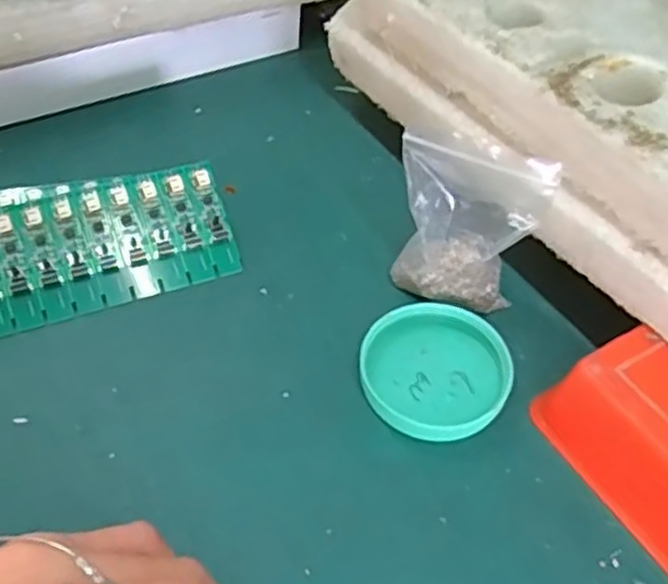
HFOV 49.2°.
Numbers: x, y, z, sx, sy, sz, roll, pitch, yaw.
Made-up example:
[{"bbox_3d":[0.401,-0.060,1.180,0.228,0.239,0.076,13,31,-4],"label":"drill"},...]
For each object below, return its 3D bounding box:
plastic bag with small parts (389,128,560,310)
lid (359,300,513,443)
[{"bbox_3d":[0.058,-0.030,0.339,0.066,0.082,0.029,22,53,17],"label":"plastic bag with small parts"},{"bbox_3d":[0.046,0.035,0.333,0.064,0.013,0.065,0,50,-1],"label":"lid"}]

